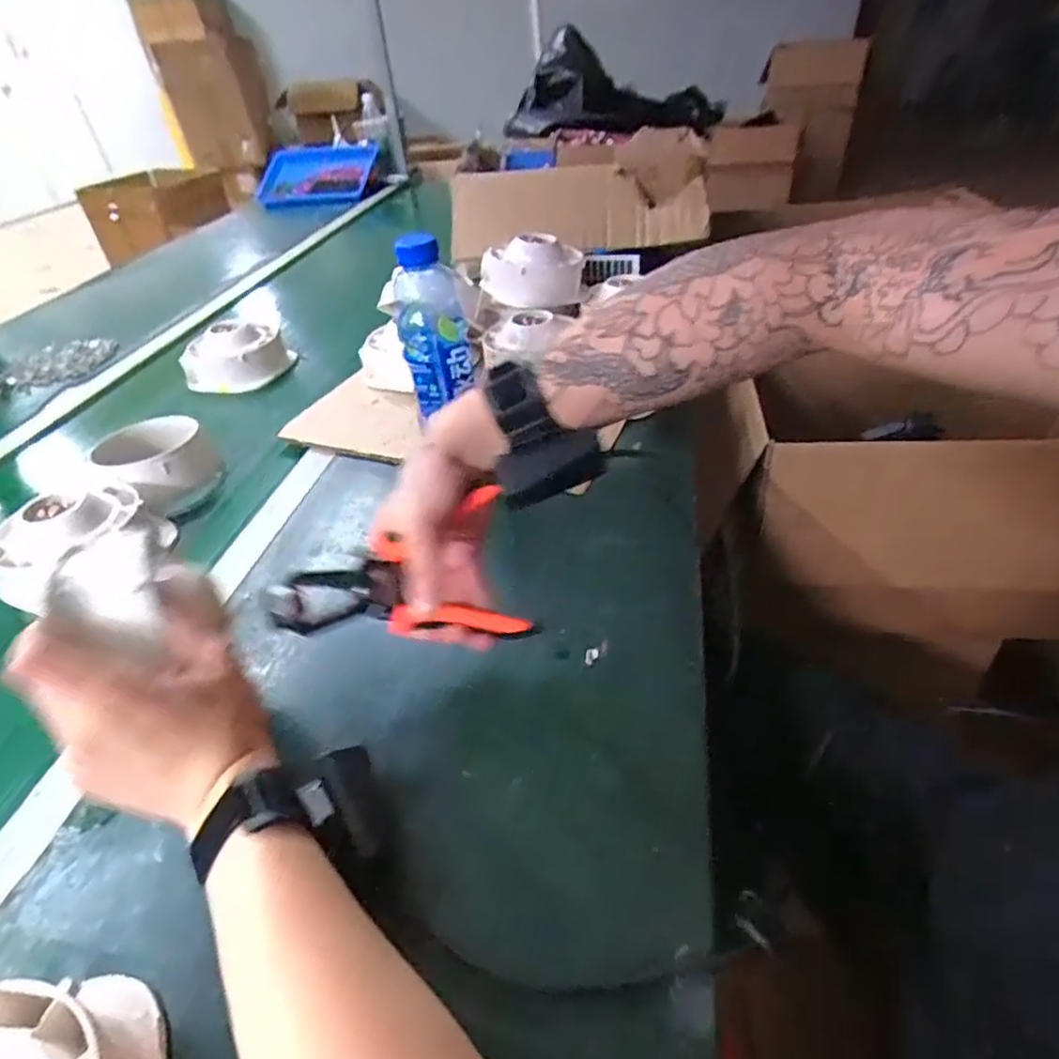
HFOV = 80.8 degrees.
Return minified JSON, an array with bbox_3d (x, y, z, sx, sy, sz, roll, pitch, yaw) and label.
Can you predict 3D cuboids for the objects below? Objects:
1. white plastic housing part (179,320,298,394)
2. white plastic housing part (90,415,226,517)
[{"bbox_3d":[-0.426,-0.255,0.898,0.134,0.067,0.086,-5,39,0],"label":"white plastic housing part"},{"bbox_3d":[-0.408,-0.076,0.694,0.111,0.054,0.111,-29,45,-27],"label":"white plastic housing part"}]

